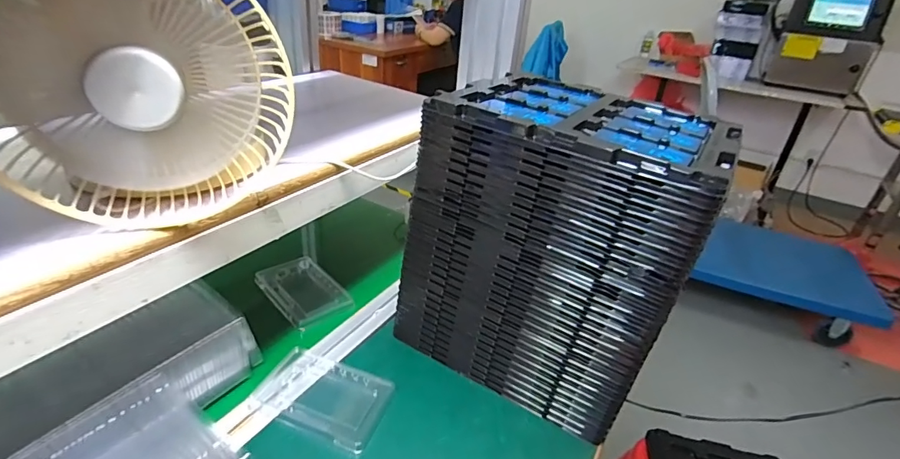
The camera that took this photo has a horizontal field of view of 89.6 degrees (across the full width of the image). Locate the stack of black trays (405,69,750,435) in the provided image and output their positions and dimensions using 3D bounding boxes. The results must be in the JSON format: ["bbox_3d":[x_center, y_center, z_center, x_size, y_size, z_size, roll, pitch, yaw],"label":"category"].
[{"bbox_3d":[0.119,0.009,0.531,0.279,0.302,0.211,19,33,23],"label":"stack of black trays"}]

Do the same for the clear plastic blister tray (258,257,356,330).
[{"bbox_3d":[-0.208,0.084,0.637,0.085,0.019,0.131,-22,40,-38],"label":"clear plastic blister tray"}]

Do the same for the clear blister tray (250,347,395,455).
[{"bbox_3d":[-0.137,0.181,0.492,0.131,0.014,0.089,14,31,15],"label":"clear blister tray"}]

